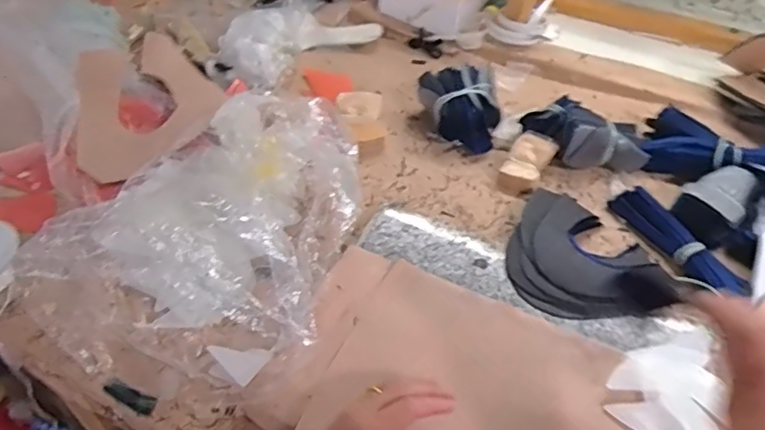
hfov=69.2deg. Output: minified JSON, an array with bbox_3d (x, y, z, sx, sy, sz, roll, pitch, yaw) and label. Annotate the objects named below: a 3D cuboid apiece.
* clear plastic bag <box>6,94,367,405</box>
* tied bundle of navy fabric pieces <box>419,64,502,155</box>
[{"bbox_3d":[-0.182,0.003,0.602,0.287,0.144,0.341,9,50,7],"label":"clear plastic bag"},{"bbox_3d":[0.111,-0.153,0.797,0.110,0.069,0.109,-2,50,-2],"label":"tied bundle of navy fabric pieces"}]

